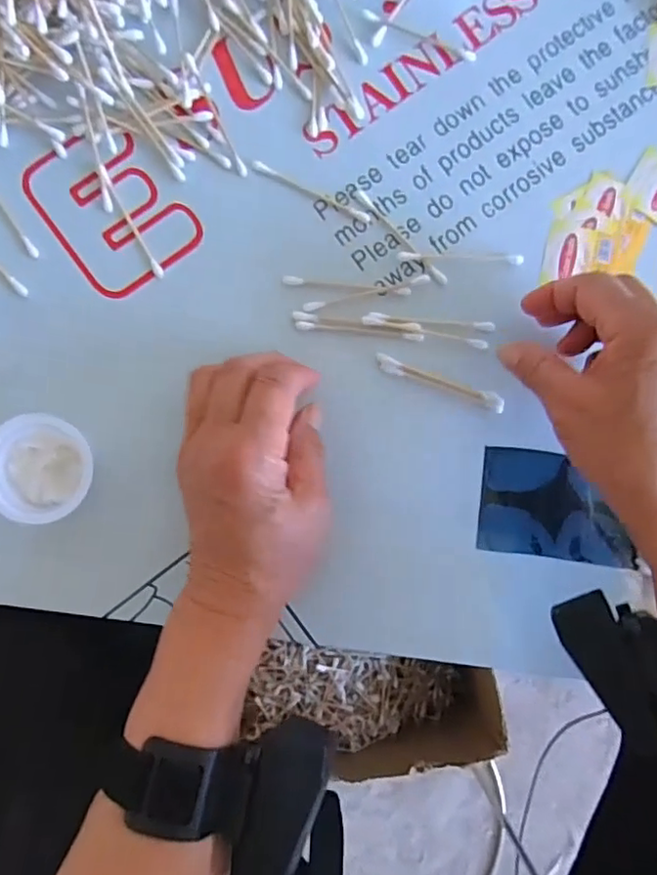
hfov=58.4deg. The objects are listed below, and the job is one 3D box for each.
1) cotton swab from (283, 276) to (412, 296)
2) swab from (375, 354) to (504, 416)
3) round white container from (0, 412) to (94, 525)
[{"bbox_3d":[0.011,-0.087,0.337,0.073,0.004,0.005,5,87,-4],"label":"cotton swab"},{"bbox_3d":[0.064,-0.031,0.335,0.077,0.004,0.010,20,86,-3],"label":"swab"},{"bbox_3d":[-0.149,0.016,0.312,0.053,0.035,0.052,0,87,-4],"label":"round white container"}]

